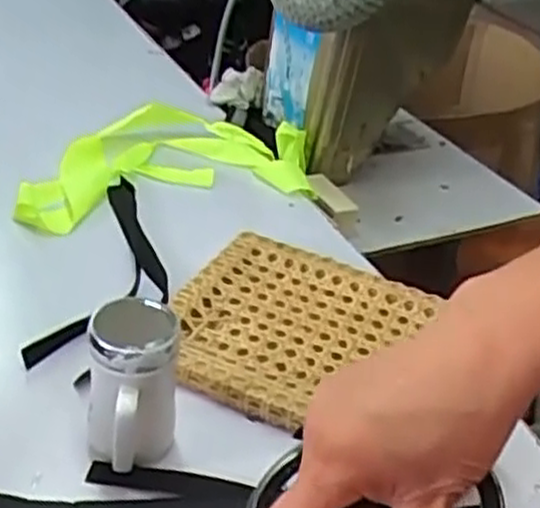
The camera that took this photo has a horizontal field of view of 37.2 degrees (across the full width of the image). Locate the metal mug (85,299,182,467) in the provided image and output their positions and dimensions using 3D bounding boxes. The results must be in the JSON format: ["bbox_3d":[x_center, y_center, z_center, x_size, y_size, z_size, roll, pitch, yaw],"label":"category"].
[{"bbox_3d":[-0.113,0.111,0.672,0.077,0.145,0.084,-1,35,-12],"label":"metal mug"}]

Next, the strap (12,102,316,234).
[{"bbox_3d":[-0.146,-0.132,1.116,0.410,0.061,0.220,-7,36,-20],"label":"strap"}]

